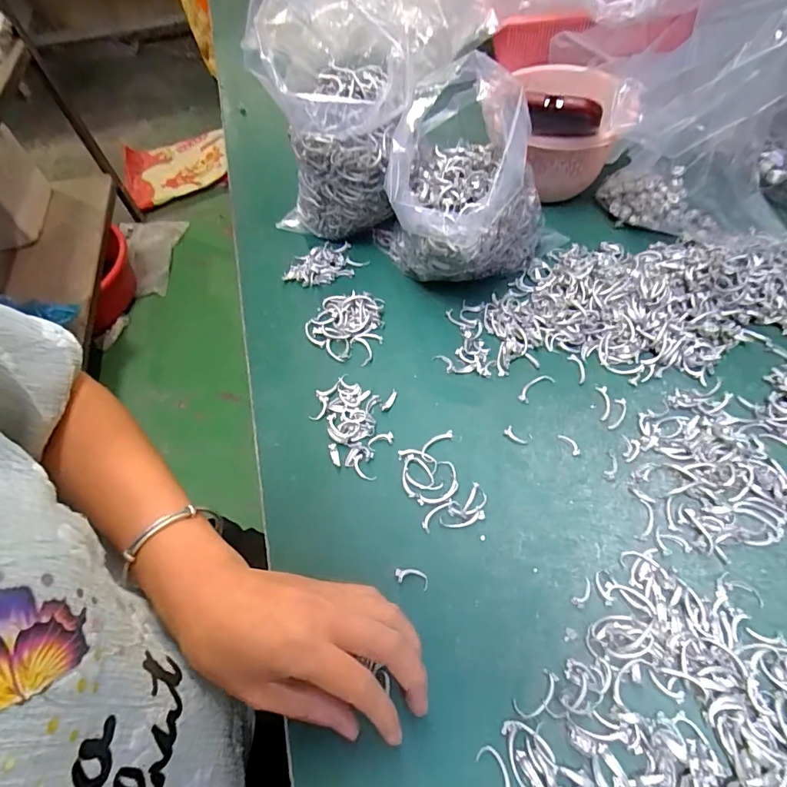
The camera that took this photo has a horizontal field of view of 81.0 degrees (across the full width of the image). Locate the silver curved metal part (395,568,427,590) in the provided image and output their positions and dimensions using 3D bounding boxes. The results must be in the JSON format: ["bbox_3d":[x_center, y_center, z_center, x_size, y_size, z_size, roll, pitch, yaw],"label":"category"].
[{"bbox_3d":[0.012,0.121,0.305,0.022,0.005,0.011,12,59,12],"label":"silver curved metal part"}]

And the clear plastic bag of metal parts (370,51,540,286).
[{"bbox_3d":[0.062,-0.176,0.405,0.145,0.146,0.142,-14,57,-4],"label":"clear plastic bag of metal parts"}]

